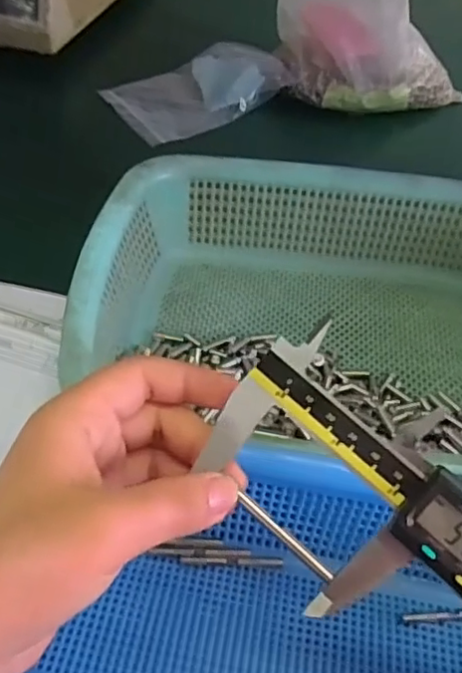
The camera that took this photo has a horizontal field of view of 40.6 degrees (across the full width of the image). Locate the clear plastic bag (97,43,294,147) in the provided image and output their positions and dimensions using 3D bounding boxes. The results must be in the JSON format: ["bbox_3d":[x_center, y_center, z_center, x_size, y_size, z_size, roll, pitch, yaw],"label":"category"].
[{"bbox_3d":[-0.040,-0.276,0.688,0.180,0.038,0.133,-26,54,-25],"label":"clear plastic bag"}]

